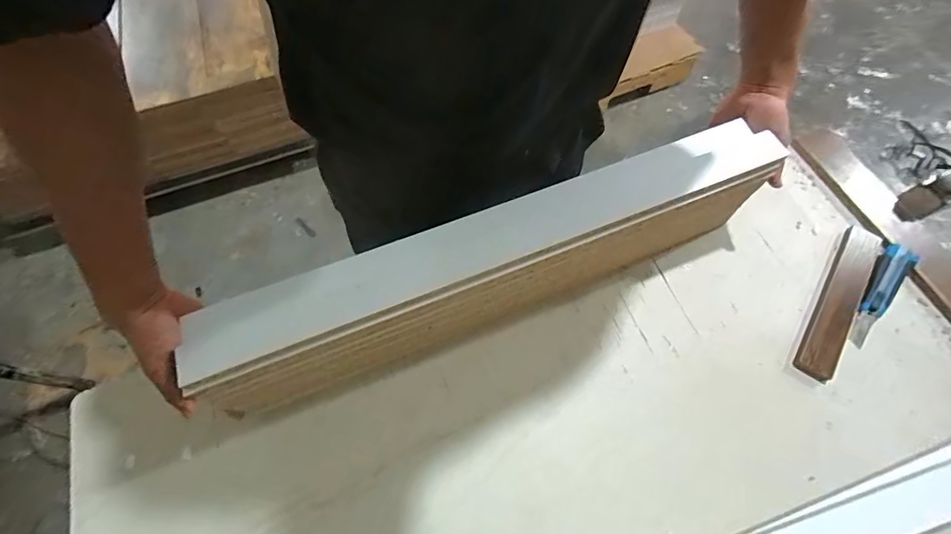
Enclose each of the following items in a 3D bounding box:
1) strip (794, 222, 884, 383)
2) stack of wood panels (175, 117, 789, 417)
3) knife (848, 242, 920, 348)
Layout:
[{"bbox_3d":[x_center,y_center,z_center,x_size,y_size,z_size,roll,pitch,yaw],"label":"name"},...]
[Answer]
[{"bbox_3d":[0.541,0.048,0.612,0.050,0.017,0.269,32,69,16],"label":"strip"},{"bbox_3d":[0.032,-0.012,0.550,0.750,0.162,0.107,-23,65,-8],"label":"stack of wood panels"},{"bbox_3d":[0.593,0.037,0.596,0.032,0.024,0.174,35,70,17],"label":"knife"}]

